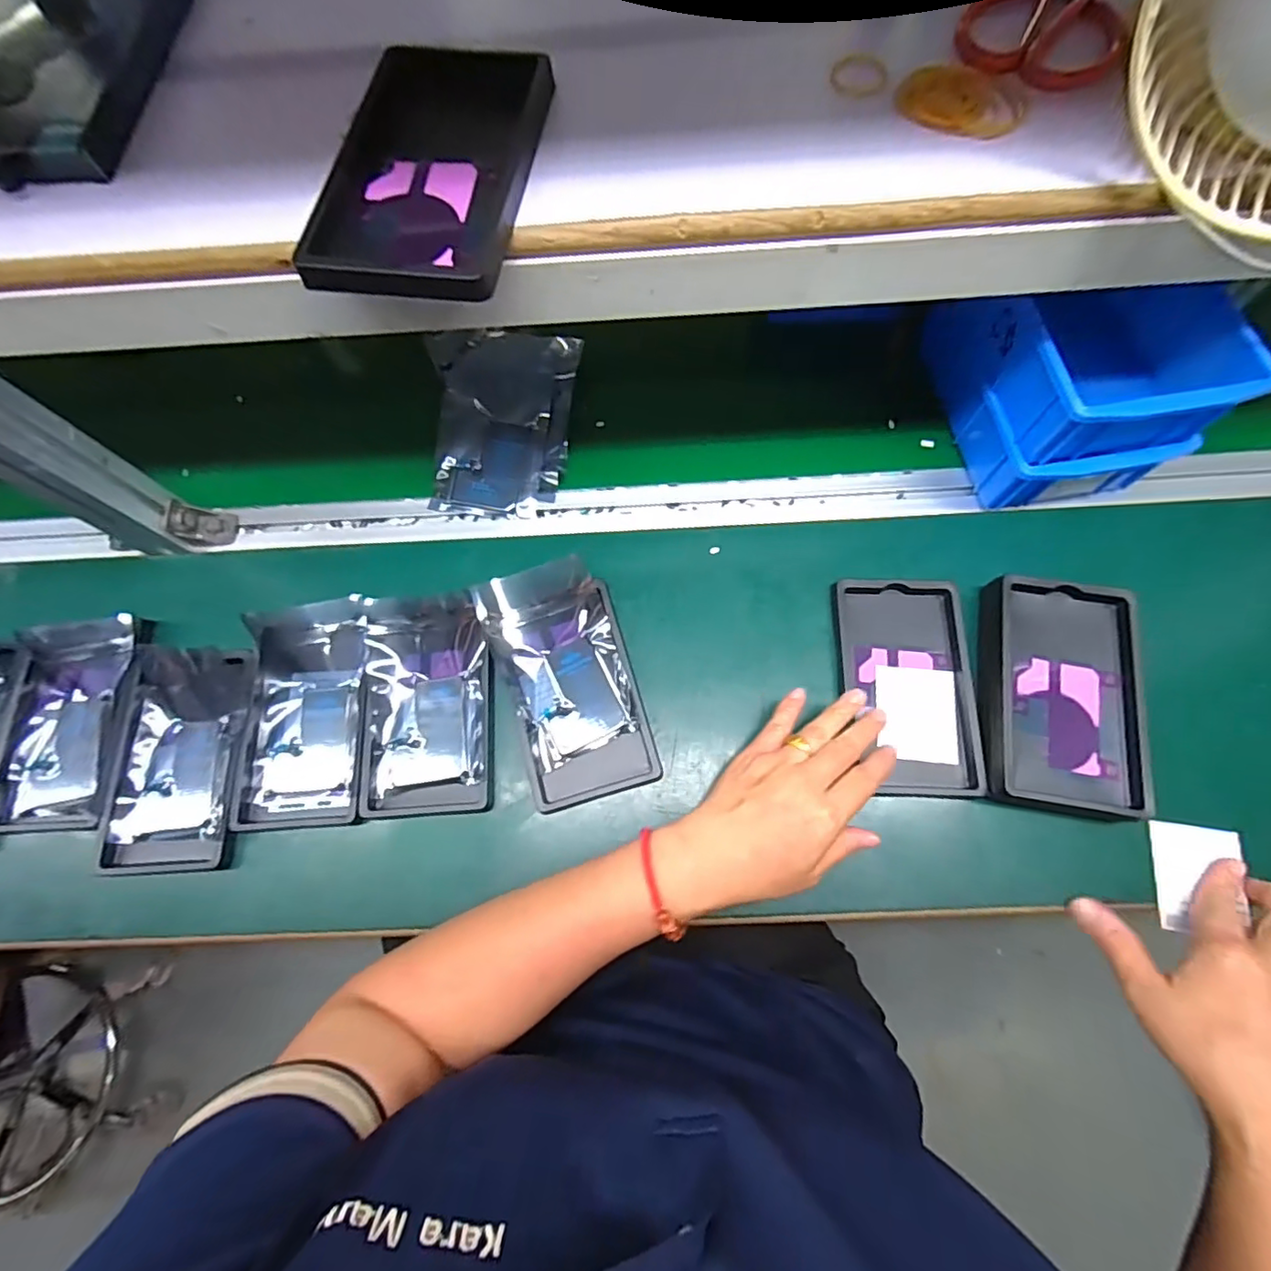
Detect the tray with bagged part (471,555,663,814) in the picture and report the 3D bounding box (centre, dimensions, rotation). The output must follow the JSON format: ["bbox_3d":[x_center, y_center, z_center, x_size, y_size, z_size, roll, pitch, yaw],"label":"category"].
[{"bbox_3d":[-0.049,0.032,0.431,0.095,0.029,0.176,-18,71,-3],"label":"tray with bagged part"}]

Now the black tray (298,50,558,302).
[{"bbox_3d":[-0.101,-0.238,0.293,0.096,0.015,0.163,7,71,6],"label":"black tray"}]

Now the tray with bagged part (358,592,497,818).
[{"bbox_3d":[-0.156,0.049,0.429,0.094,0.025,0.155,-5,70,2],"label":"tray with bagged part"}]

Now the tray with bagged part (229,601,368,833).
[{"bbox_3d":[-0.248,0.058,0.429,0.092,0.030,0.157,-4,70,2],"label":"tray with bagged part"}]

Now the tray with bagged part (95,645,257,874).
[{"bbox_3d":[-0.340,0.086,0.421,0.095,0.034,0.159,-1,71,3],"label":"tray with bagged part"}]

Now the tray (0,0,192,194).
[{"bbox_3d":[-0.321,-0.319,0.324,0.094,0.030,0.175,2,71,4],"label":"tray"}]

